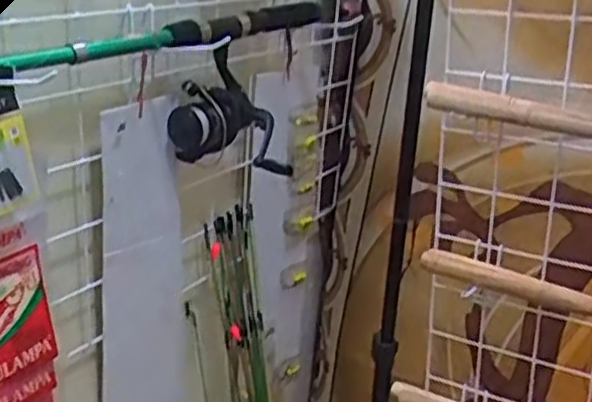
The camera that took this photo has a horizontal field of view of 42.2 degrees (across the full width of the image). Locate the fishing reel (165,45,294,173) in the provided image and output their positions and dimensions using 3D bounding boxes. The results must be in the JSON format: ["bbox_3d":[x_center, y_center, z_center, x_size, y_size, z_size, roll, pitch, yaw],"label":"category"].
[{"bbox_3d":[-0.055,-0.087,0.723,0.114,0.098,0.068,7,21,12],"label":"fishing reel"}]

